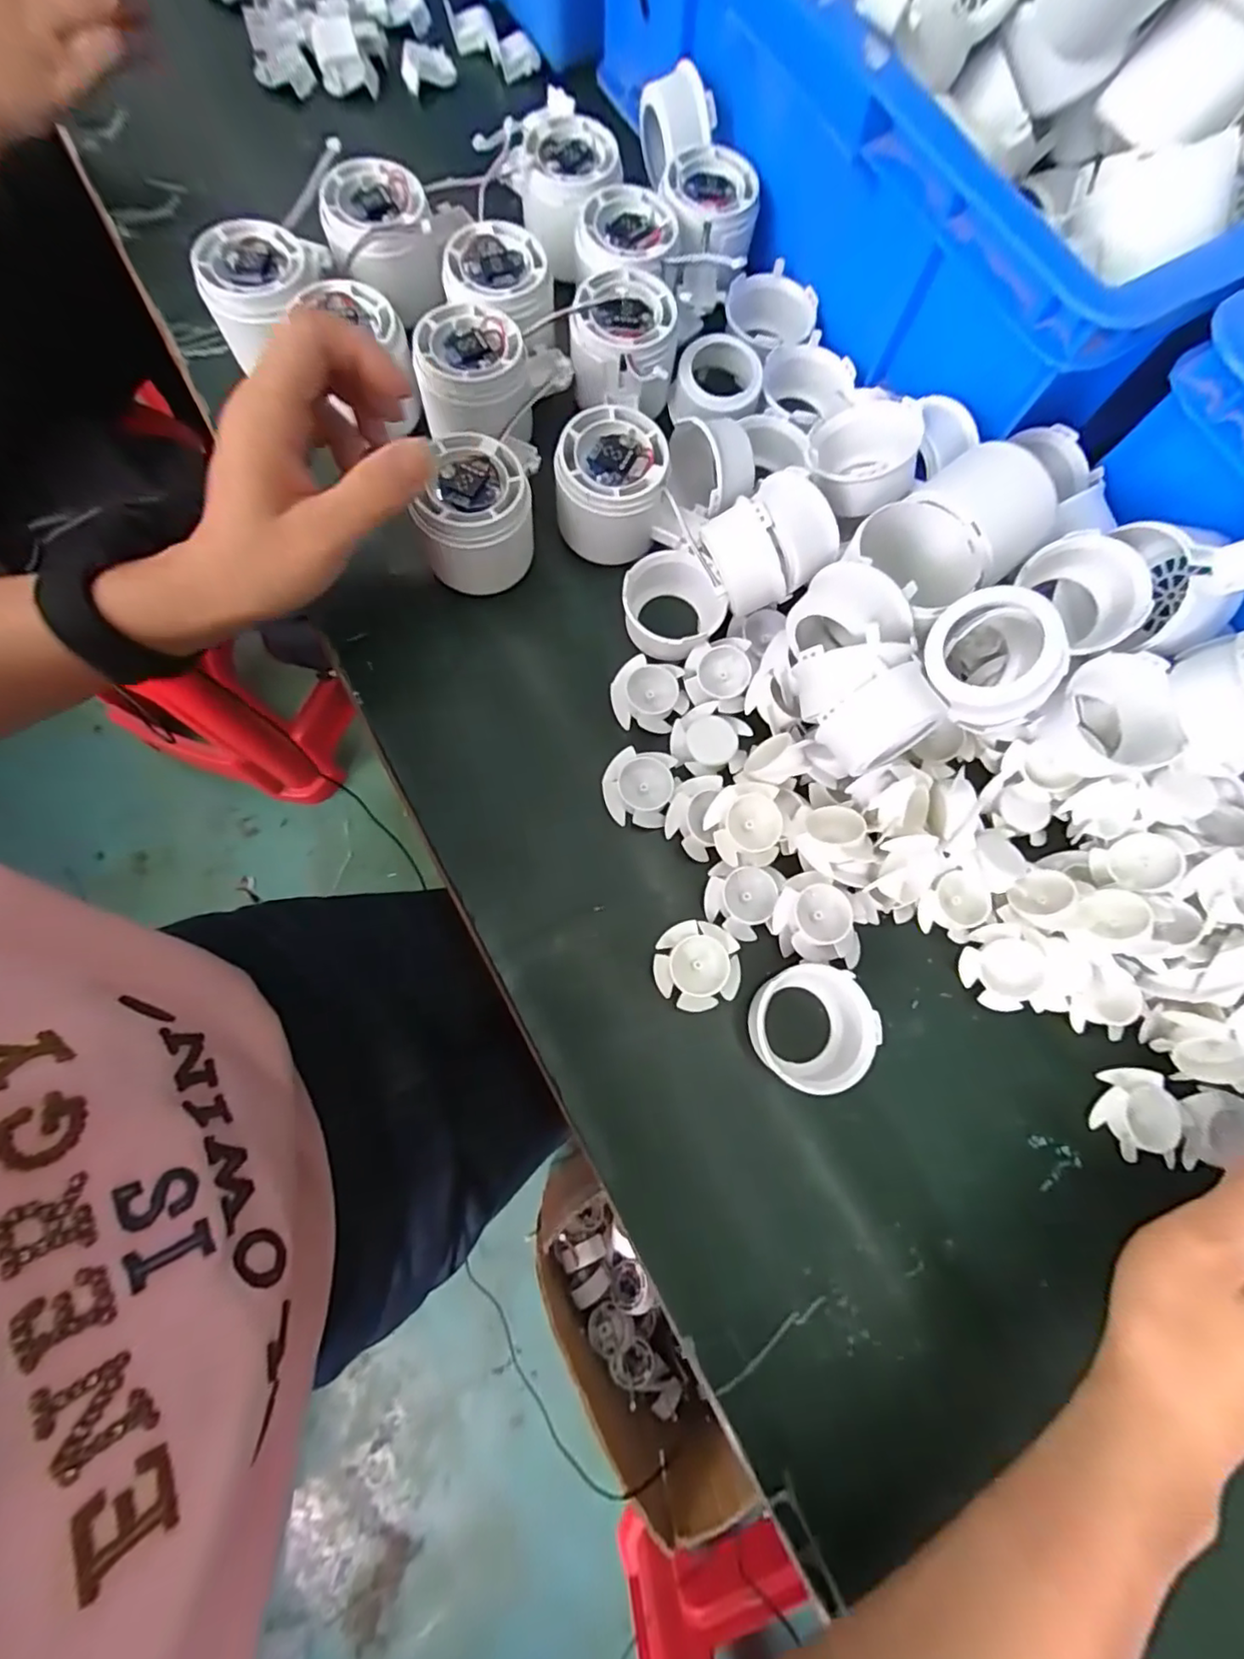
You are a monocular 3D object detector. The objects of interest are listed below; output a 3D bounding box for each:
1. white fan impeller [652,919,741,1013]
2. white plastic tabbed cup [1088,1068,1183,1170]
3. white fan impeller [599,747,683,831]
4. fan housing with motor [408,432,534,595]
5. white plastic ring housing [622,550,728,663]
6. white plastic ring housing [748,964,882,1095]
[{"bbox_3d":[0.035,0.065,0.285,0.039,0.014,0.040,-5,78,-4],"label":"white fan impeller"},{"bbox_3d":[0.242,0.134,0.282,0.033,0.010,0.040,25,78,3],"label":"white plastic tabbed cup"},{"bbox_3d":[0.009,-0.021,0.302,0.036,0.012,0.038,9,78,-1],"label":"white fan impeller"},{"bbox_3d":[-0.073,-0.154,0.305,0.056,0.051,0.062,0,78,-2],"label":"fan housing with motor"},{"bbox_3d":[0.027,-0.118,0.319,0.052,0.029,0.056,-3,78,-3],"label":"white plastic ring housing"},{"bbox_3d":[0.086,0.091,0.278,0.052,0.028,0.052,0,78,-2],"label":"white plastic ring housing"}]

